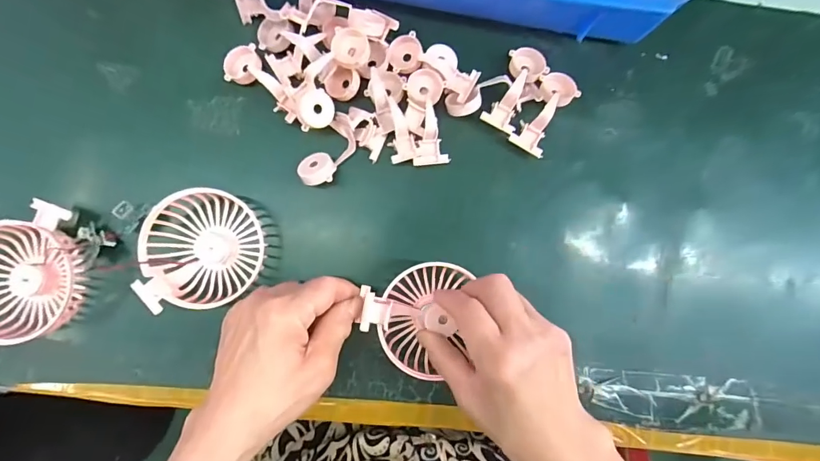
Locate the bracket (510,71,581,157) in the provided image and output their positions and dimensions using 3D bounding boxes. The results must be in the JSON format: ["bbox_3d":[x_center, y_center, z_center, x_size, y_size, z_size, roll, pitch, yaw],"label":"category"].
[{"bbox_3d":[0.112,-0.098,0.350,0.031,0.028,0.068,32,85,-1],"label":"bracket"}]

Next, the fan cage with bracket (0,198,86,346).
[{"bbox_3d":[-0.300,0.033,0.324,0.076,0.031,0.100,-4,87,-4],"label":"fan cage with bracket"}]

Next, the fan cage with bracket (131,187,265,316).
[{"bbox_3d":[-0.163,0.015,0.338,0.086,0.029,0.093,10,80,-24],"label":"fan cage with bracket"}]

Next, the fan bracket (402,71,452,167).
[{"bbox_3d":[0.015,-0.092,0.340,0.031,0.020,0.074,-6,87,-4],"label":"fan bracket"}]

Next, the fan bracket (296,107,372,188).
[{"bbox_3d":[-0.061,-0.068,0.341,0.028,0.023,0.072,30,85,-1],"label":"fan bracket"}]

